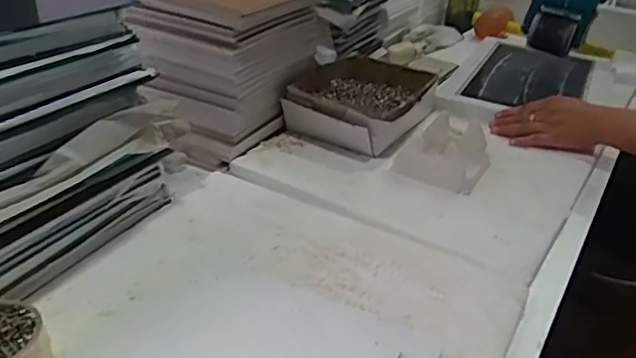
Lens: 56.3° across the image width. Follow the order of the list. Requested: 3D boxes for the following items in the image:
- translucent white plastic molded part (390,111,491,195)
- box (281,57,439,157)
[{"bbox_3d":[0.176,-0.040,0.807,0.105,0.048,0.142,19,34,25],"label":"translucent white plastic molded part"},{"bbox_3d":[0.065,-0.130,0.925,0.188,0.065,0.257,17,33,22],"label":"box"}]

